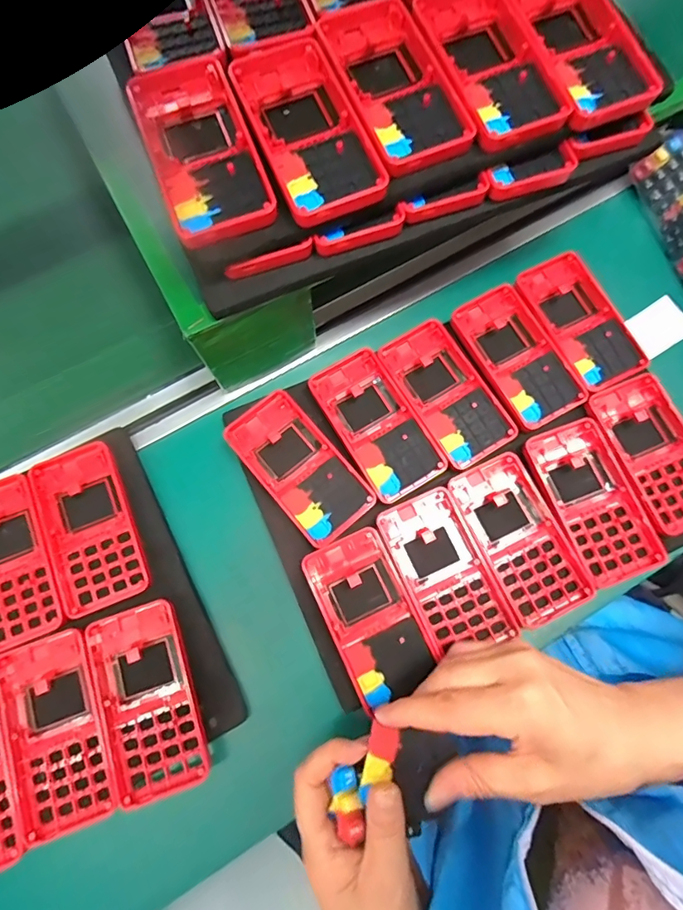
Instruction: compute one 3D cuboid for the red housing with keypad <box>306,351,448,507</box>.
[{"bbox_3d":[0.027,-0.026,0.382,0.061,0.007,0.123,-31,76,-8],"label":"red housing with keypad"}]

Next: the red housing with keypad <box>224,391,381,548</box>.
[{"bbox_3d":[-0.033,0.008,0.372,0.062,0.008,0.120,-39,77,-10],"label":"red housing with keypad"}]

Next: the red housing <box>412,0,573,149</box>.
[{"bbox_3d":[0.092,-0.267,0.314,0.065,0.013,0.144,-20,75,-5],"label":"red housing"}]

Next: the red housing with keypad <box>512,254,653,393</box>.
[{"bbox_3d":[0.203,-0.115,0.413,0.062,0.021,0.123,-27,75,-7],"label":"red housing with keypad"}]

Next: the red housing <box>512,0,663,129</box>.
[{"bbox_3d":[0.155,-0.283,0.317,0.063,0.012,0.132,-20,75,-5],"label":"red housing"}]

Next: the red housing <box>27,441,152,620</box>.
[{"bbox_3d":[-0.190,0.053,0.359,0.064,0.011,0.122,-22,75,-6],"label":"red housing"}]

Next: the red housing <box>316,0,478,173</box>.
[{"bbox_3d":[0.032,-0.243,0.308,0.063,0.010,0.134,-21,75,-6],"label":"red housing"}]

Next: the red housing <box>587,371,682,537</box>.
[{"bbox_3d":[0.248,-0.002,0.379,0.067,0.016,0.123,-24,75,-6],"label":"red housing"}]

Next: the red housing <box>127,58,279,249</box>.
[{"bbox_3d":[-0.087,-0.190,0.299,0.061,0.017,0.126,-21,75,-5],"label":"red housing"}]

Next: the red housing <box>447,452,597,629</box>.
[{"bbox_3d":[0.134,0.063,0.360,0.061,0.016,0.122,-26,75,-7],"label":"red housing"}]

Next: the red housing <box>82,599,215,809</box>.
[{"bbox_3d":[-0.134,0.168,0.330,0.061,0.012,0.120,-20,75,-5],"label":"red housing"}]

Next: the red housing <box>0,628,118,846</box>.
[{"bbox_3d":[-0.194,0.187,0.323,0.062,0.012,0.121,-21,75,-6],"label":"red housing"}]

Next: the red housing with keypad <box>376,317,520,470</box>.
[{"bbox_3d":[0.085,-0.052,0.390,0.062,0.007,0.122,-31,76,-8],"label":"red housing with keypad"}]

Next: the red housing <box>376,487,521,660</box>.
[{"bbox_3d":[0.075,0.086,0.352,0.063,0.010,0.114,-23,75,-6],"label":"red housing"}]

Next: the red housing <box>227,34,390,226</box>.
[{"bbox_3d":[-0.023,-0.206,0.303,0.062,0.017,0.128,-22,75,-6],"label":"red housing"}]

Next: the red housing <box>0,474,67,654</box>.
[{"bbox_3d":[-0.249,0.078,0.352,0.063,0.010,0.124,-23,75,-6],"label":"red housing"}]

